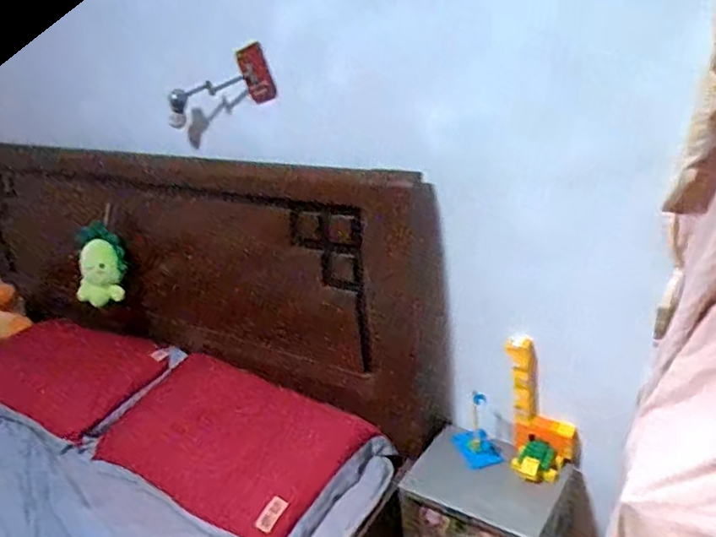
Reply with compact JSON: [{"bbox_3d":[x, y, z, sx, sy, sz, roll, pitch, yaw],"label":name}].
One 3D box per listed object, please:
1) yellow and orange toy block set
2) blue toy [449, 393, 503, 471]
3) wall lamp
[{"bbox_3d":[0.400,0.306,1.343,0.146,0.266,0.149,0,25,16],"label":"yellow and orange toy block set"},{"bbox_3d":[0.274,0.364,1.426,0.094,0.154,0.127,-11,24,-10],"label":"blue toy"},{"bbox_3d":[-0.364,-0.470,1.624,0.392,0.133,0.130,-4,20,38],"label":"wall lamp"}]

